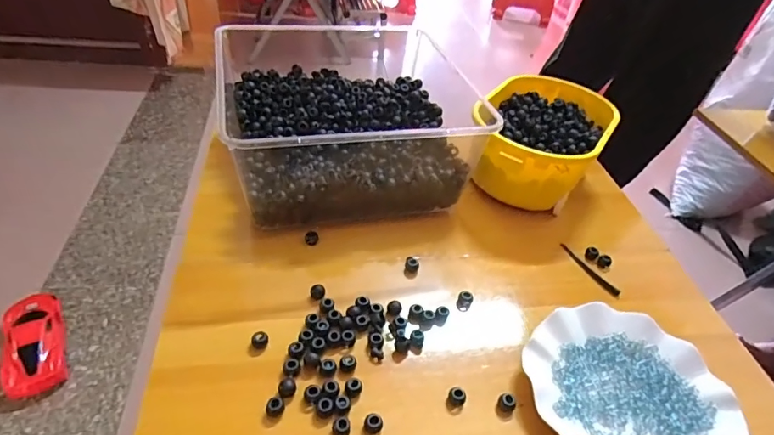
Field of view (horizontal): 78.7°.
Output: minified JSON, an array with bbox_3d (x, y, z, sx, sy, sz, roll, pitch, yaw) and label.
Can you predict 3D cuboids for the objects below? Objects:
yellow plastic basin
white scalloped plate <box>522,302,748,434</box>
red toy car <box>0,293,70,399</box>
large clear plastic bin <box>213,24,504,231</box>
[{"bbox_3d":[0.211,-0.100,0.671,0.161,0.115,0.241,25,43,18],"label":"yellow plastic basin"},{"bbox_3d":[0.223,0.156,0.438,0.181,0.025,0.153,23,43,16],"label":"white scalloped plate"},{"bbox_3d":[-0.698,0.239,0.932,0.104,0.055,0.238,-17,45,-26],"label":"red toy car"},{"bbox_3d":[-0.053,-0.121,0.611,0.297,0.126,0.277,-7,43,-17],"label":"large clear plastic bin"}]

